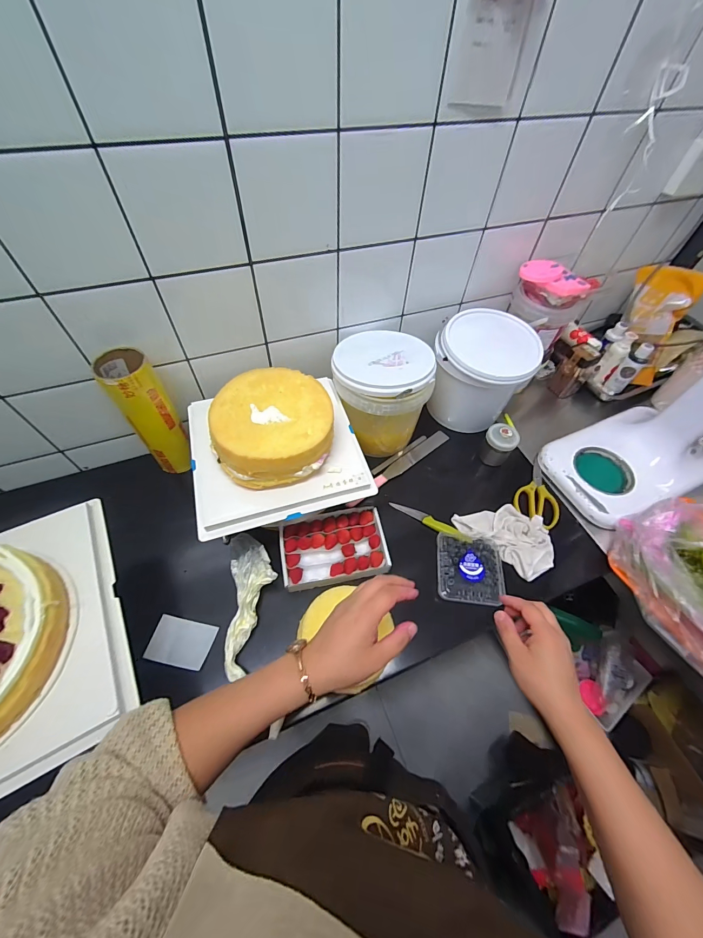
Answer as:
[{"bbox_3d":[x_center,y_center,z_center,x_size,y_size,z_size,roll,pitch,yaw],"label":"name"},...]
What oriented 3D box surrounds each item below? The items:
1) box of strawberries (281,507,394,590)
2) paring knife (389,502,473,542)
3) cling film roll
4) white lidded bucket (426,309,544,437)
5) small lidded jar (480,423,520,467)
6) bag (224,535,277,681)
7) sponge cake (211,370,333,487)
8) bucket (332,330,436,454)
[{"bbox_3d":[-0.032,0.144,0.646,0.187,0.034,0.132,-9,57,-9],"label":"box of strawberries"},{"bbox_3d":[0.159,0.107,0.703,0.171,0.023,0.028,28,59,15],"label":"paring knife"},{"bbox_3d":[-0.375,-0.099,0.656,0.077,0.254,0.081,1,56,-2],"label":"cling film roll"},{"bbox_3d":[0.288,-0.211,0.802,0.206,0.232,0.182,25,59,13],"label":"white lidded bucket"},{"bbox_3d":[0.328,-0.058,0.771,0.067,0.076,0.062,29,60,16],"label":"small lidded jar"},{"bbox_3d":[-0.171,0.214,0.591,0.078,0.035,0.226,-5,57,-6],"label":"bag"},{"bbox_3d":[-0.126,-0.067,0.578,0.183,0.091,0.191,1,56,-2],"label":"sponge cake"},{"bbox_3d":[0.063,-0.156,0.744,0.192,0.201,0.184,1,56,-2],"label":"bucket"}]

